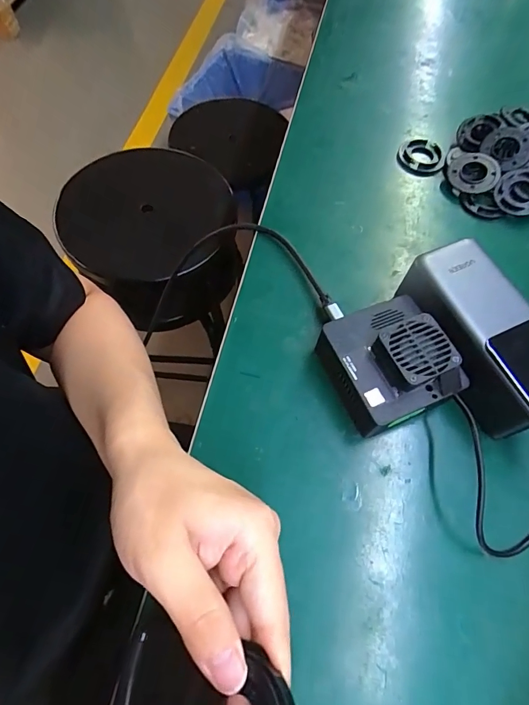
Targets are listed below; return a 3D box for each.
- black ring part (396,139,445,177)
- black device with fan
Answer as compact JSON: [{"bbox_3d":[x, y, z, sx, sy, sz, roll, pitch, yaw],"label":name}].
[{"bbox_3d":[0.153,-0.191,0.392,0.043,0.009,0.043,9,64,5],"label":"black ring part"},{"bbox_3d":[0.082,0.007,0.272,0.073,0.045,0.079,-20,66,-10],"label":"black device with fan"}]

